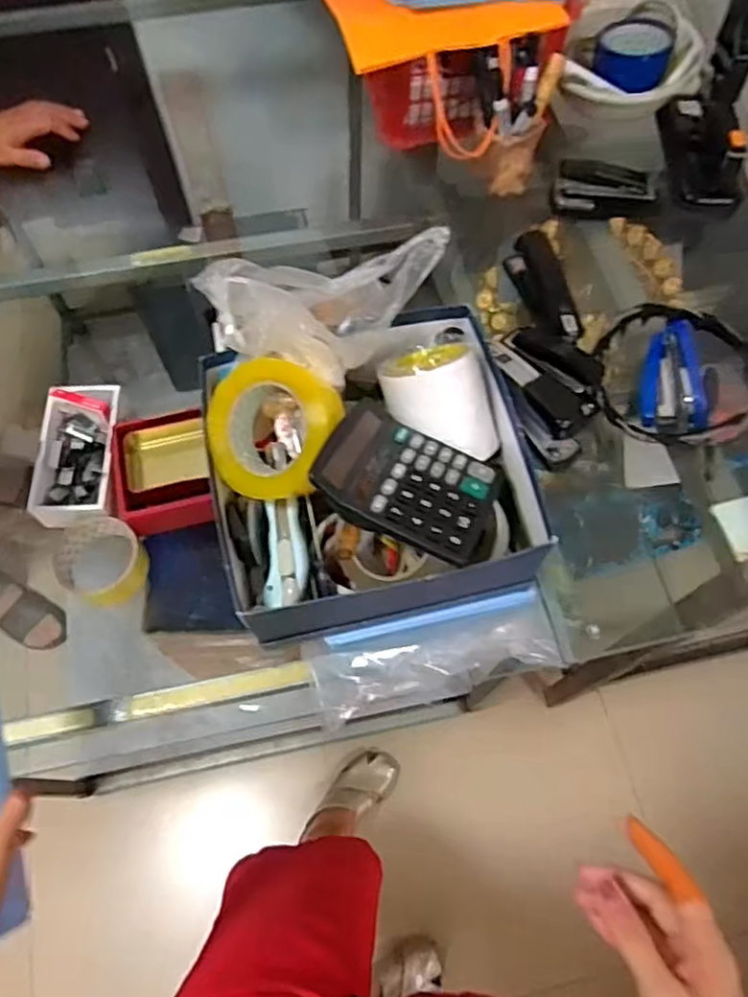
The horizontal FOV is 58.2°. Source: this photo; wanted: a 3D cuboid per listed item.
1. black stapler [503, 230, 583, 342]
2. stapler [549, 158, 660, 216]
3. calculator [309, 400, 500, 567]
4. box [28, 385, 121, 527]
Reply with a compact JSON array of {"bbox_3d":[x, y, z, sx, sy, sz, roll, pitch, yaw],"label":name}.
[{"bbox_3d":[0.191,-0.234,0.754,0.029,0.064,0.143,-20,67,-10],"label":"black stapler"},{"bbox_3d":[0.289,-0.380,0.837,0.132,0.050,0.045,9,66,3],"label":"stapler"},{"bbox_3d":[0.029,-0.013,0.562,0.145,0.028,0.114,27,48,5],"label":"calculator"},{"bbox_3d":[-0.324,-0.051,0.738,0.083,0.041,0.157,-1,66,-1],"label":"box"}]

